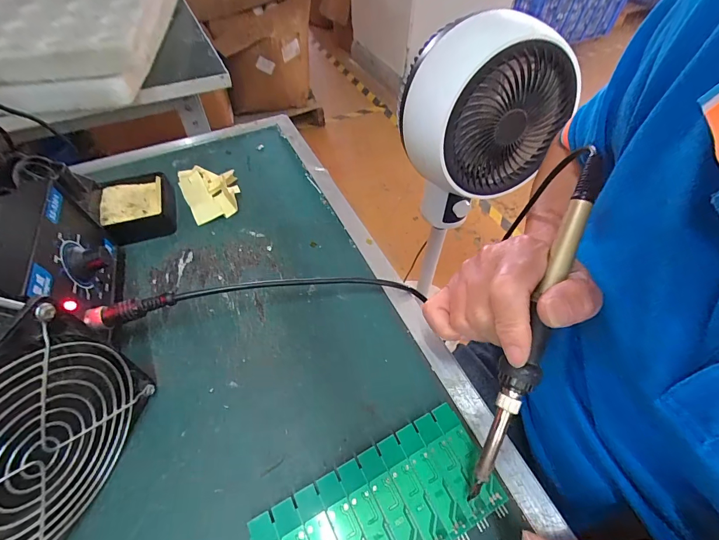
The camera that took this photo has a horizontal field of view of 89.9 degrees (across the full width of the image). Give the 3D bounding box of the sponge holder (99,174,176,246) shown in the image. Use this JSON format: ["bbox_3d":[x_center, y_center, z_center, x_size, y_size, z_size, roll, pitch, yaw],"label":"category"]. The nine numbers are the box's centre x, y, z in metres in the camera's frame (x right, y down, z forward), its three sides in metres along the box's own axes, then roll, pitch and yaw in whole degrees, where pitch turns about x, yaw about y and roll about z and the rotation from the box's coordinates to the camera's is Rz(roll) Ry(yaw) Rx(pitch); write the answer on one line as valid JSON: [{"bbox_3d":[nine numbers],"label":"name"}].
[{"bbox_3d":[-0.217,-0.061,0.355,0.061,0.024,0.075,-21,55,-15],"label":"sponge holder"}]

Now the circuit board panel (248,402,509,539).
[{"bbox_3d":[0.013,0.141,0.210,0.137,0.013,0.061,-23,55,-16],"label":"circuit board panel"}]

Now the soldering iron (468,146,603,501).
[{"bbox_3d":[0.097,0.045,0.205,0.018,0.013,0.175,21,87,16],"label":"soldering iron"}]

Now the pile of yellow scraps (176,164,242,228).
[{"bbox_3d":[-0.154,-0.082,0.376,0.054,0.017,0.073,-25,56,-18],"label":"pile of yellow scraps"}]

